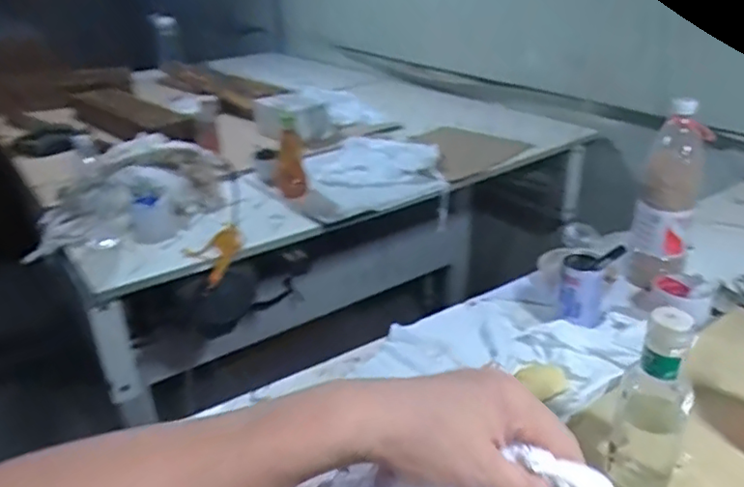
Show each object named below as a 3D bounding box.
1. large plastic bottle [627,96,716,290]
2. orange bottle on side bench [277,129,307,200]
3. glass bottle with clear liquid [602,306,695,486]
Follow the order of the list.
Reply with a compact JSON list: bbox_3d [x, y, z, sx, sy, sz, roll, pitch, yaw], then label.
[{"bbox_3d":[0.459,-0.069,0.954,0.088,0.287,0.071,9,29,23],"label":"large plastic bottle"},{"bbox_3d":[-0.175,-0.155,1.341,0.065,0.168,0.055,-7,27,-8],"label":"orange bottle on side bench"},{"bbox_3d":[0.276,0.165,0.610,0.068,0.210,0.053,12,31,27],"label":"glass bottle with clear liquid"}]

